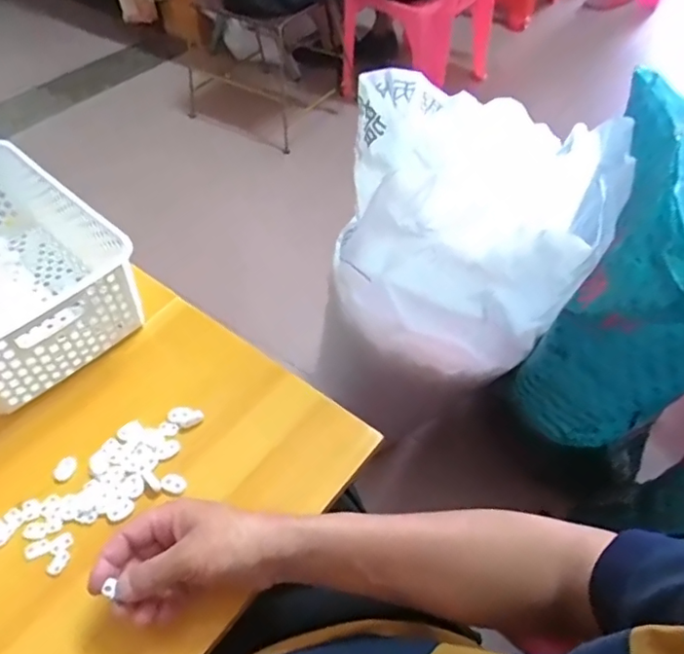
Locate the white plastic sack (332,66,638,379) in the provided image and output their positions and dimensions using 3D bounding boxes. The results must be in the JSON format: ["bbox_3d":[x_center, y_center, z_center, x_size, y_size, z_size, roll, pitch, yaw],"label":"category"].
[{"bbox_3d":[0.159,-0.107,0.743,0.334,0.331,0.225,15,52,13],"label":"white plastic sack"}]

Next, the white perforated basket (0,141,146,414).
[{"bbox_3d":[-0.377,-0.060,0.616,0.301,0.110,0.211,36,59,27],"label":"white perforated basket"}]

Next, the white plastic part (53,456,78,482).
[{"bbox_3d":[-0.258,0.132,0.527,0.017,0.009,0.023,15,52,14],"label":"white plastic part"}]

